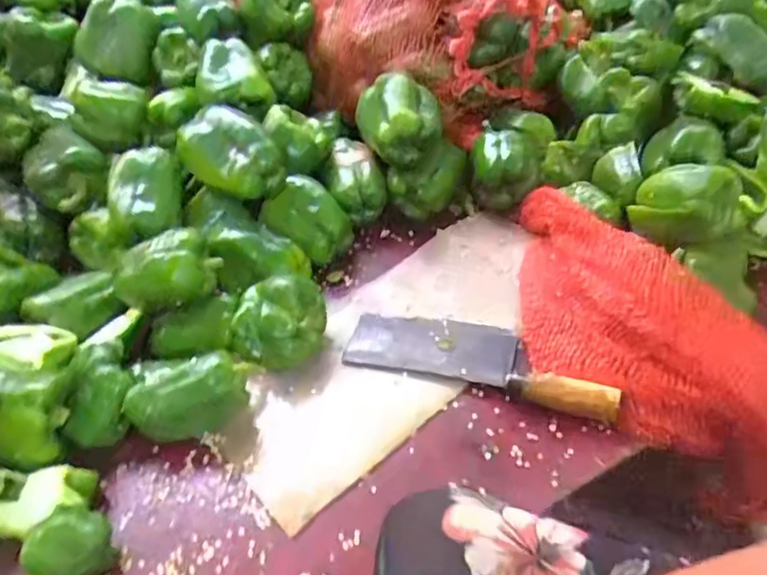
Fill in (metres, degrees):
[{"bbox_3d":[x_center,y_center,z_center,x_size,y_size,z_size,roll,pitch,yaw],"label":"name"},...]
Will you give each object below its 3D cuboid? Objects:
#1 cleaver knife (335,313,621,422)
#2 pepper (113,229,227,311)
[{"bbox_3d":[0.092,0.065,0.579,0.256,0.027,0.074,12,45,16],"label":"cleaver knife"},{"bbox_3d":[-0.222,-0.019,0.608,0.102,0.058,0.051,-10,43,-6],"label":"pepper"}]

